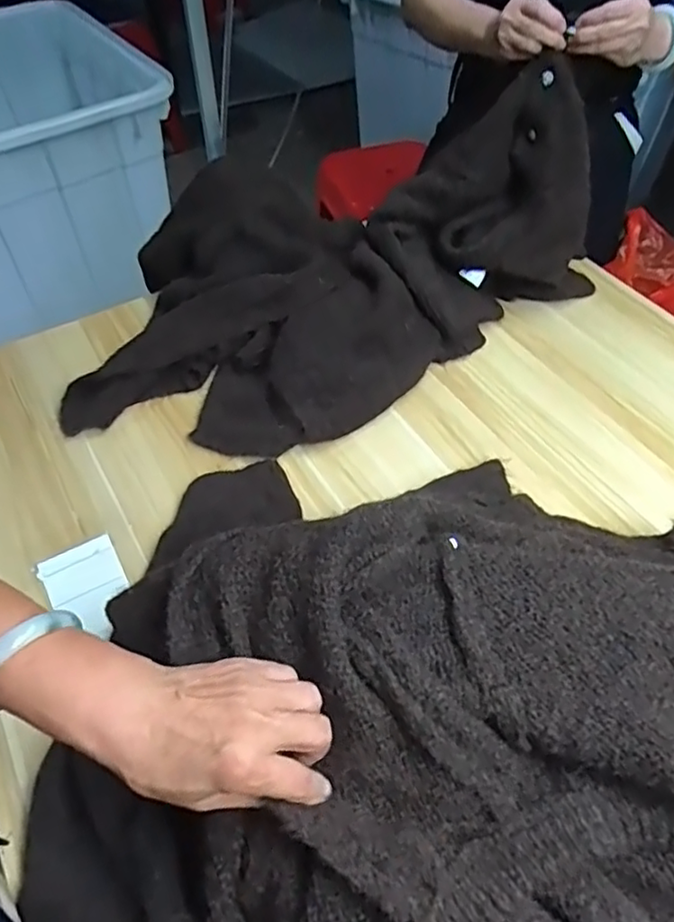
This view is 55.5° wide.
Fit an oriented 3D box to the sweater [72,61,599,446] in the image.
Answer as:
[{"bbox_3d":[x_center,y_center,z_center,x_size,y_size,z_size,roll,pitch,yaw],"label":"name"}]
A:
[{"bbox_3d":[-0.014,-0.246,0.890,0.749,0.264,0.418,-27,54,-4],"label":"sweater"}]

